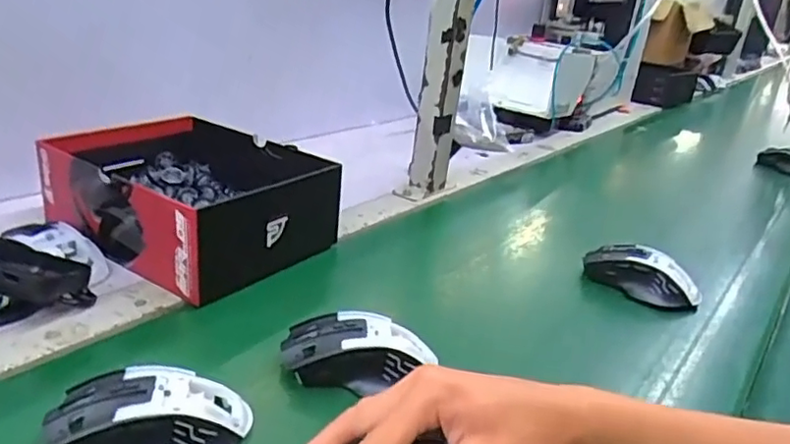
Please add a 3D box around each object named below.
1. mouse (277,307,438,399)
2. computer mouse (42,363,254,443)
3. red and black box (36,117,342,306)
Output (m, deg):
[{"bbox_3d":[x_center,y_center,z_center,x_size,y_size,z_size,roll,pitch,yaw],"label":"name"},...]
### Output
[{"bbox_3d":[-0.028,0.096,0.460,0.111,0.039,0.069,9,23,2],"label":"mouse"},{"bbox_3d":[-0.148,0.118,0.375,0.116,0.037,0.066,2,23,-12],"label":"computer mouse"},{"bbox_3d":[-0.211,-0.030,0.637,0.246,0.087,0.193,21,26,29],"label":"red and black box"}]

